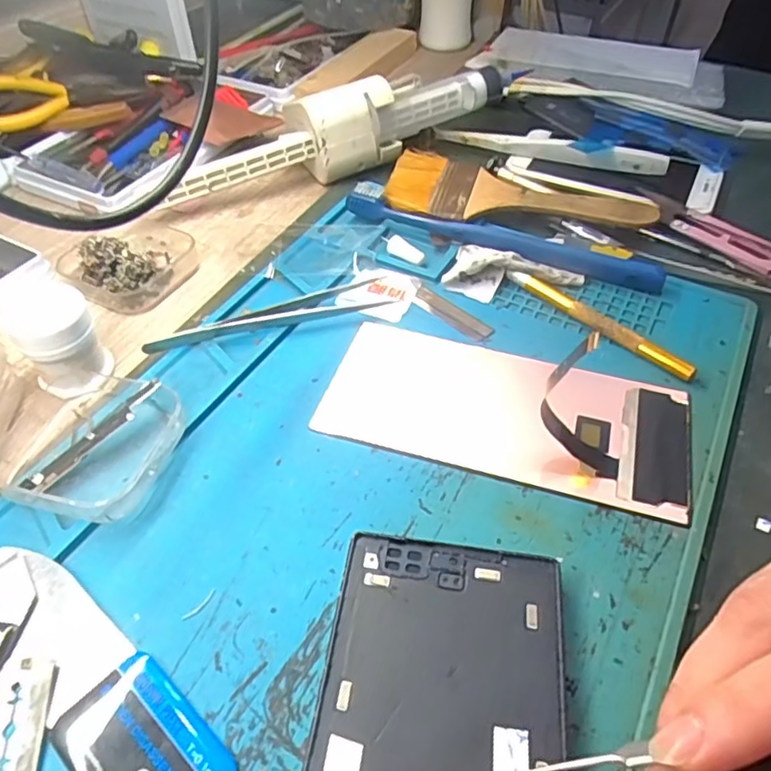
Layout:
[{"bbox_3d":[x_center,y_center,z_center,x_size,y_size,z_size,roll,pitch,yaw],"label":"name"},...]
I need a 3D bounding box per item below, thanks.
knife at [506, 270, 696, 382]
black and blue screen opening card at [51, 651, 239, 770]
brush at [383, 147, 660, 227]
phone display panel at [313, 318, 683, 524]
[{"bbox_3d":[0.107,-0.034,0.310,0.008,0.008,0.106,-35,58,-28],"label":"knife"},{"bbox_3d":[-0.073,0.111,0.185,0.054,0.004,0.035,35,57,26],"label":"black and blue screen opening card"},{"bbox_3d":[0.080,-0.116,0.379,0.161,0.010,0.063,16,50,12],"label":"brush"},{"bbox_3d":[0.055,0.004,0.273,0.159,0.026,0.078,13,50,10],"label":"phone display panel"}]

